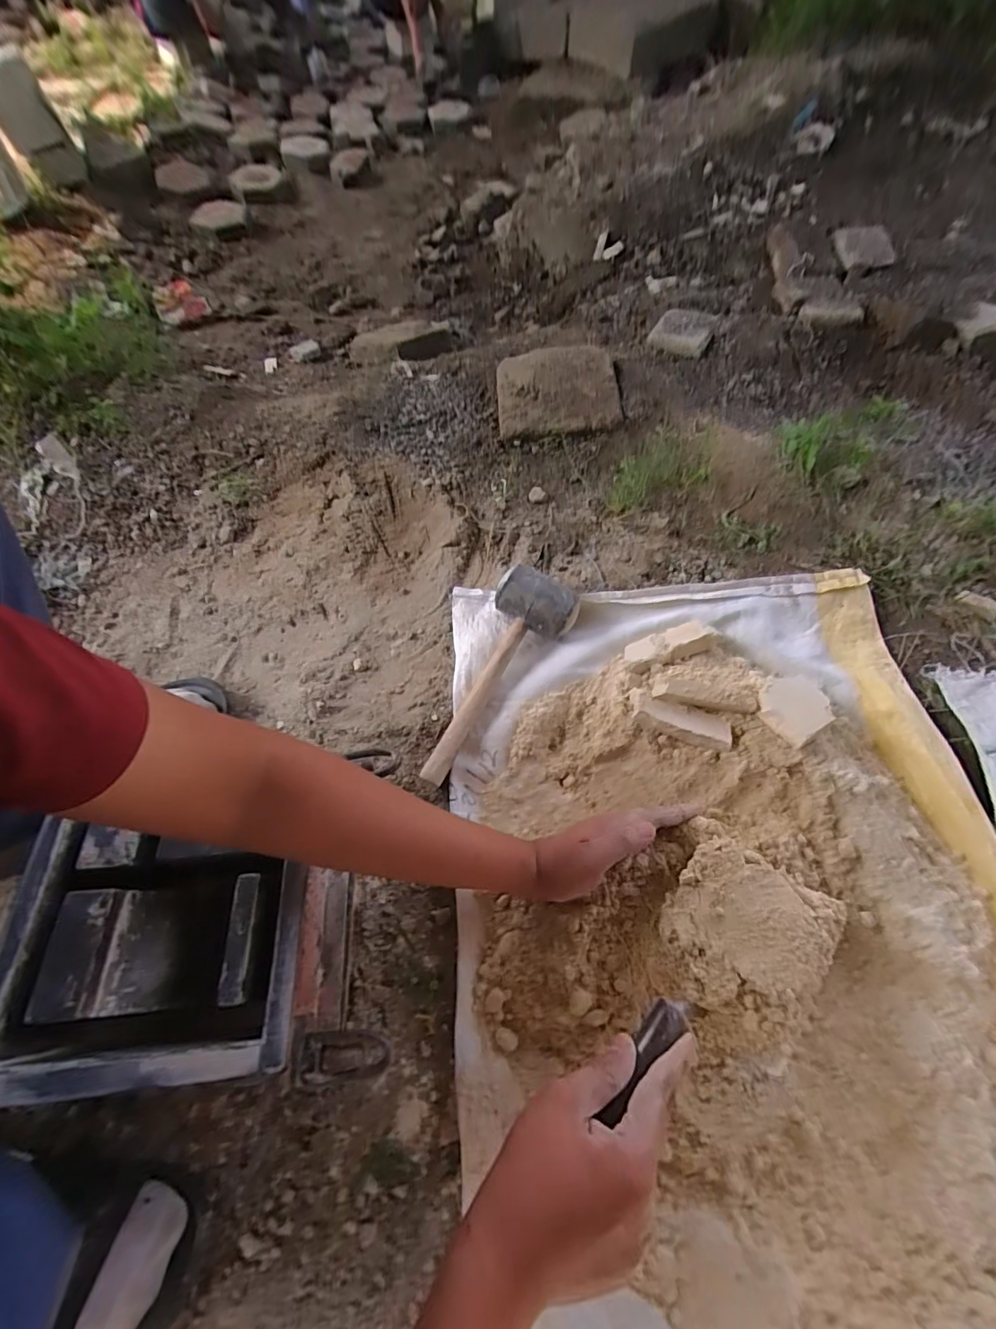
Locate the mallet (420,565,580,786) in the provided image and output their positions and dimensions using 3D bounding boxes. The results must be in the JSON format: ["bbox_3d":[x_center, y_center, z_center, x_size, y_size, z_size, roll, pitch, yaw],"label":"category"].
[{"bbox_3d":[-0.021,0.002,0.582,0.101,0.076,0.276,35,69,22],"label":"mallet"}]

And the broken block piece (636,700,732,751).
[{"bbox_3d":[0.198,0.060,0.511,0.094,0.013,0.031,17,63,9],"label":"broken block piece"}]

